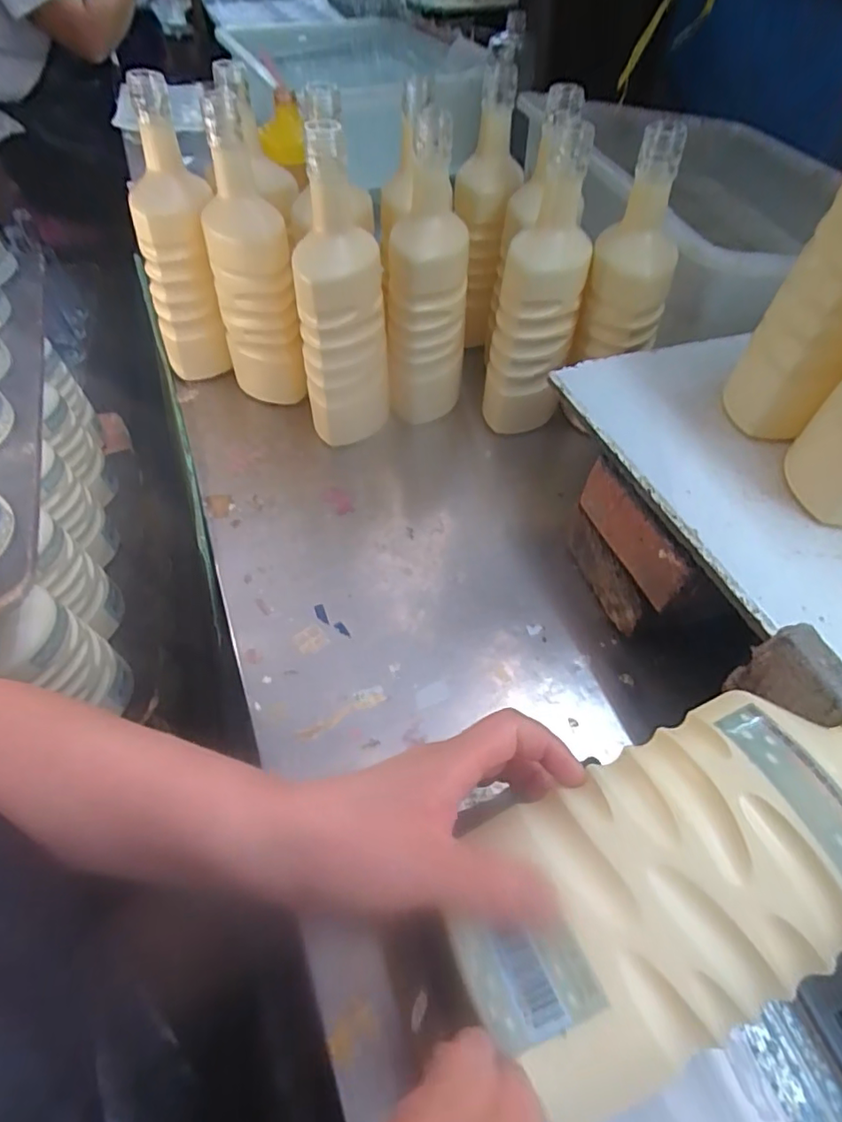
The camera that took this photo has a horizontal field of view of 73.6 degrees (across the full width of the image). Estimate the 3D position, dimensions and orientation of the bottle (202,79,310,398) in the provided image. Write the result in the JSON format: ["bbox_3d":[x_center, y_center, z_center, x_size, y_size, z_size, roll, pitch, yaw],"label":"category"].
[{"bbox_3d":[-0.154,-0.255,0.513,0.069,0.255,0.058,-12,54,-12],"label":"bottle"}]

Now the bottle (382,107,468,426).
[{"bbox_3d":[0.005,-0.248,0.522,0.080,0.255,0.093,4,52,0],"label":"bottle"}]

